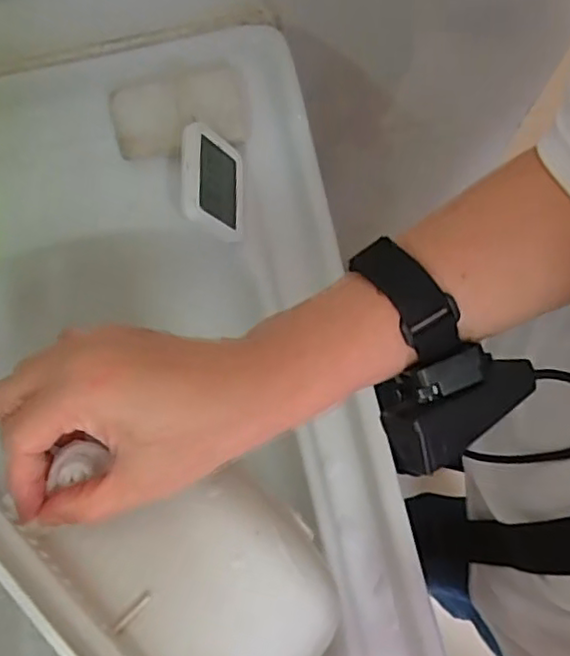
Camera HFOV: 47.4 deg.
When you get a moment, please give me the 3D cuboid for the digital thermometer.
[{"bbox_3d":[-0.056,-0.114,0.516,0.015,0.074,0.078,-9,80,27],"label":"digital thermometer"}]

